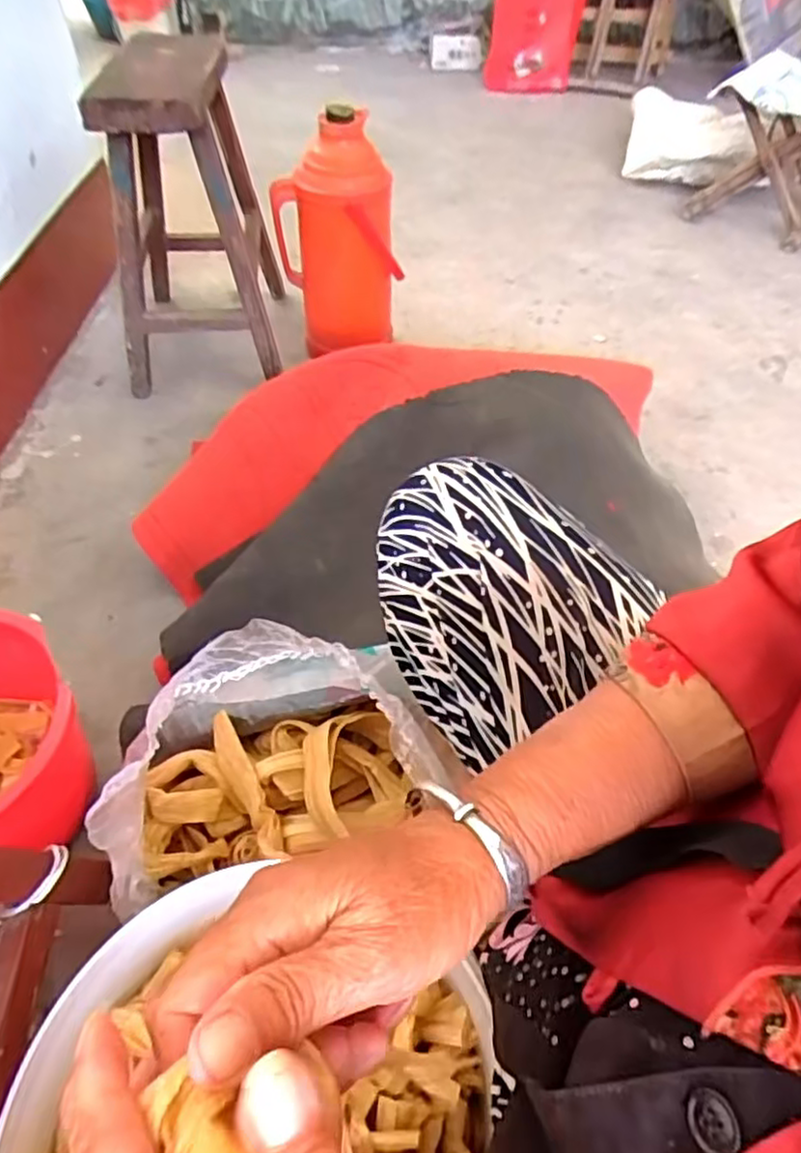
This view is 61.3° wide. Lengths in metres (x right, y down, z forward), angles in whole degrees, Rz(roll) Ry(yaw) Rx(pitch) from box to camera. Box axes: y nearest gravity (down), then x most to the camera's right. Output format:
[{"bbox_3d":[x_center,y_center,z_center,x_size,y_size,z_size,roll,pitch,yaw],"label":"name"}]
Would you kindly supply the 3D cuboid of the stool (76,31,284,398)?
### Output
[{"bbox_3d":[-0.342,-0.583,1.107,0.243,0.430,0.348,-4,50,-5],"label":"stool"}]

